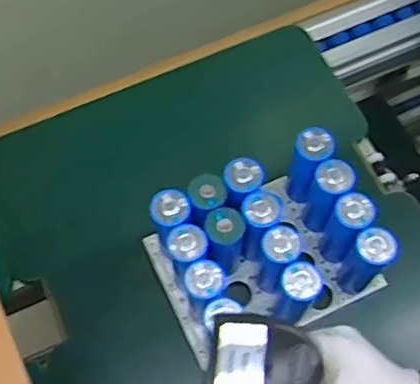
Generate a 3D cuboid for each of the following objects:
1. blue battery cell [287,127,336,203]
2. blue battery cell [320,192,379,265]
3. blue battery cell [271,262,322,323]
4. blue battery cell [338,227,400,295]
[{"bbox_3d":[0.111,-0.023,0.749,0.049,0.122,0.051,0,67,-1],"label":"blue battery cell"},{"bbox_3d":[0.149,0.042,0.722,0.041,0.127,0.038,0,67,-1],"label":"blue battery cell"},{"bbox_3d":[0.089,0.108,0.685,0.037,0.120,0.038,0,67,-1],"label":"blue battery cell"},{"bbox_3d":[0.168,0.077,0.707,0.039,0.129,0.034,39,72,14],"label":"blue battery cell"}]

